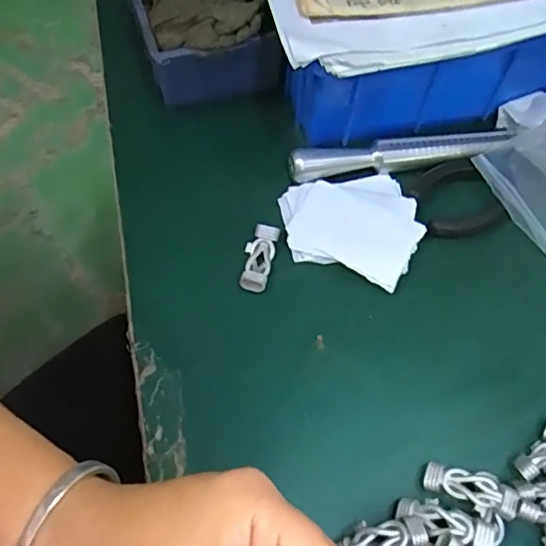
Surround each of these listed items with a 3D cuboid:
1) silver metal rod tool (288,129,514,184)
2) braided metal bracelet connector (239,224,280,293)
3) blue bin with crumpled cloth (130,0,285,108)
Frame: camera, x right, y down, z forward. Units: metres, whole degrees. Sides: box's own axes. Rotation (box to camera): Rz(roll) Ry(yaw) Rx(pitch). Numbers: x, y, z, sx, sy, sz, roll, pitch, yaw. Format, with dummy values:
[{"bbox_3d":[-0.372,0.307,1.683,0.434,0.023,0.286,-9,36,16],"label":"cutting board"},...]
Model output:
[{"bbox_3d":[0.090,-0.082,0.390,0.157,0.014,0.021,-9,61,-9],"label":"silver metal rod tool"},{"bbox_3d":[-0.010,-0.010,0.355,0.019,0.011,0.042,13,60,4],"label":"braided metal bracelet connector"},{"bbox_3d":[-0.057,-0.196,0.420,0.096,0.058,0.143,-15,62,-12],"label":"blue bin with crumpled cloth"}]

